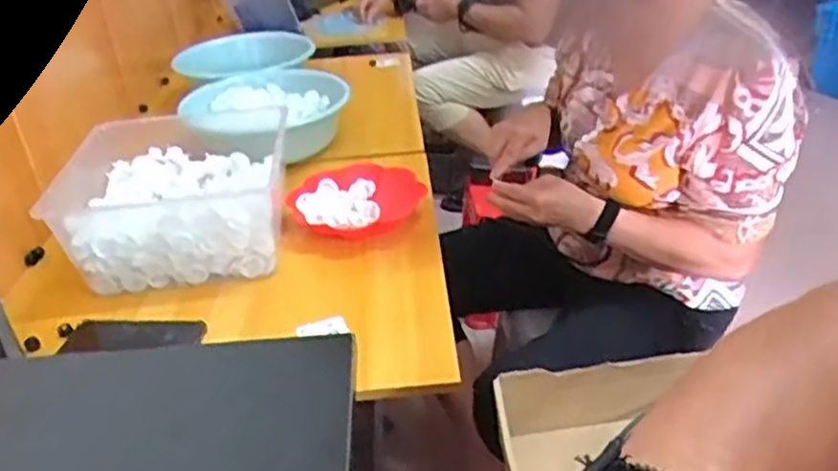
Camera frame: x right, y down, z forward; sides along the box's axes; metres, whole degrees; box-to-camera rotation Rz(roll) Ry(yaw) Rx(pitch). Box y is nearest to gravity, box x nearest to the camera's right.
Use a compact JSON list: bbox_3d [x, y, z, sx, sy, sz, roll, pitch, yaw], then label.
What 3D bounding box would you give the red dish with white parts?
[{"bbox_3d":[-0.097,-0.053,1.078,0.179,0.042,0.173,-2,32,1],"label":"red dish with white parts"}]

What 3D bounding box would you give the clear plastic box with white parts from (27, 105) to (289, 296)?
[{"bbox_3d":[-0.355,-0.061,1.055,0.312,0.124,0.291,-5,32,-4],"label":"clear plastic box with white parts"}]

